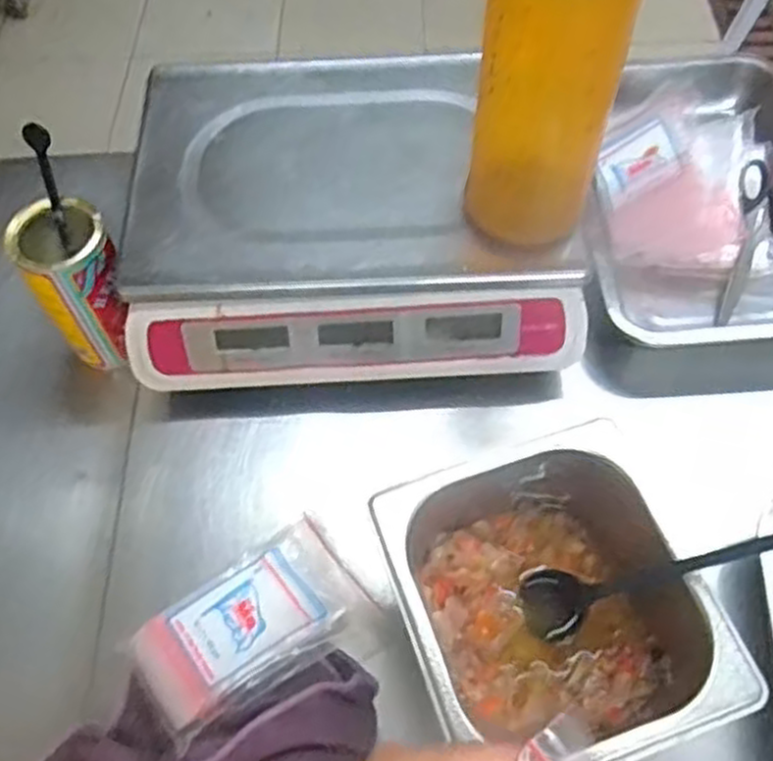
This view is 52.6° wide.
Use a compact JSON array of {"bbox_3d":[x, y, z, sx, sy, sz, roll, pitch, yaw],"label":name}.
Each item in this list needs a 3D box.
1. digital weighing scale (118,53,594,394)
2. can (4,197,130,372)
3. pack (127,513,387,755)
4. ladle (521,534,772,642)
[{"bbox_3d":[-0.028,-0.132,0.610,0.325,0.088,0.261,-4,59,0],"label":"digital weighing scale"},{"bbox_3d":[-0.244,-0.077,0.632,0.067,0.116,0.082,-35,64,-18],"label":"can"},{"bbox_3d":[-0.087,0.156,0.501,0.145,0.028,0.085,-35,64,-17],"label":"pack"},{"bbox_3d":[0.157,0.105,0.431,0.018,0.194,0.038,23,51,-36],"label":"ladle"}]

